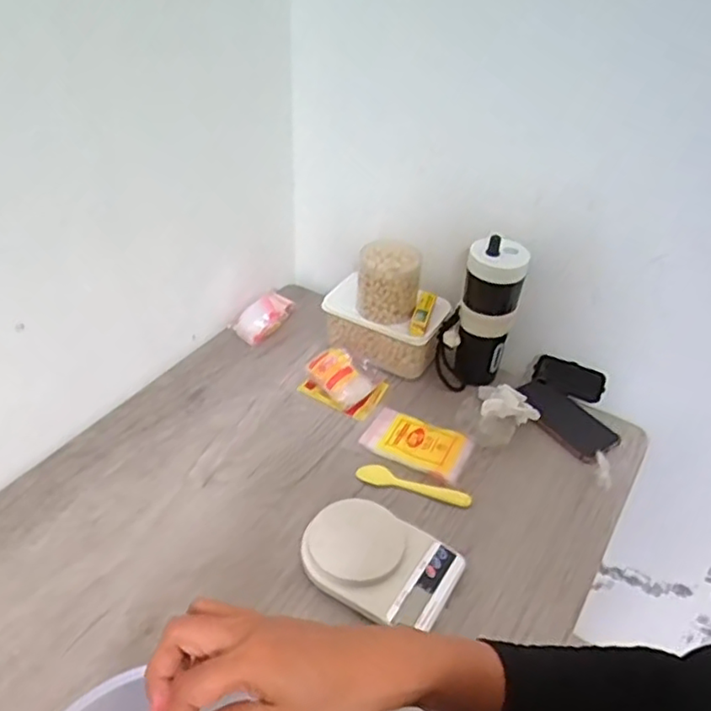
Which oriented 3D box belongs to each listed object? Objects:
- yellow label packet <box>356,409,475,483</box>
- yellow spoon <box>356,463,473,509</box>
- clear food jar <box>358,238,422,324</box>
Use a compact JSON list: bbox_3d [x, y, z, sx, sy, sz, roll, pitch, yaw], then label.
[{"bbox_3d":[0.089,0.124,0.946,0.148,0.013,0.084,19,48,22],"label":"yellow label packet"},{"bbox_3d":[0.079,0.177,0.895,0.158,0.007,0.027,14,40,13],"label":"yellow spoon"},{"bbox_3d":[0.052,-0.119,1.030,0.092,0.099,0.091,2,39,-2],"label":"clear food jar"}]

